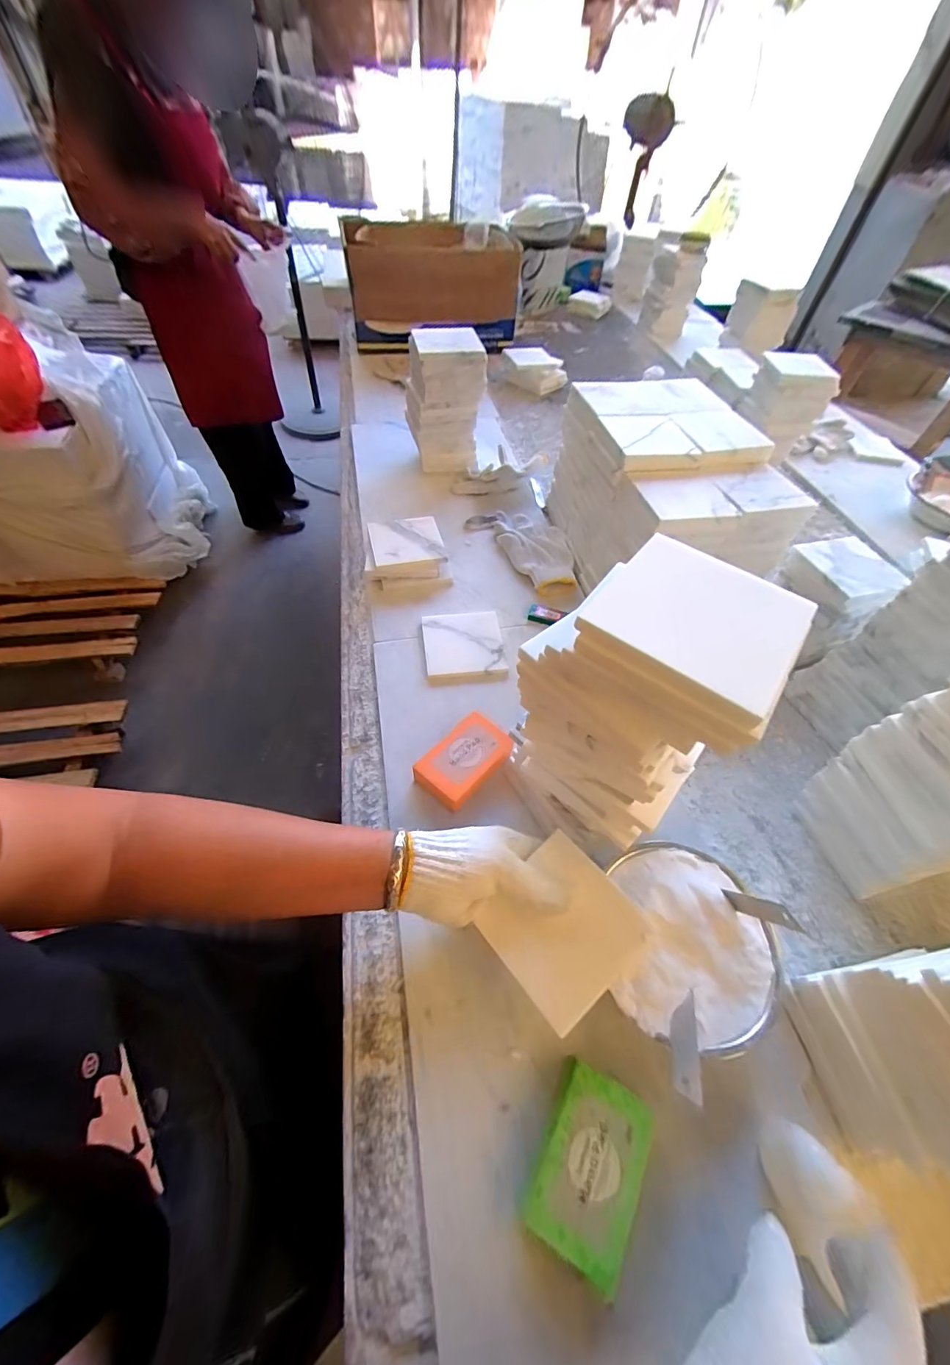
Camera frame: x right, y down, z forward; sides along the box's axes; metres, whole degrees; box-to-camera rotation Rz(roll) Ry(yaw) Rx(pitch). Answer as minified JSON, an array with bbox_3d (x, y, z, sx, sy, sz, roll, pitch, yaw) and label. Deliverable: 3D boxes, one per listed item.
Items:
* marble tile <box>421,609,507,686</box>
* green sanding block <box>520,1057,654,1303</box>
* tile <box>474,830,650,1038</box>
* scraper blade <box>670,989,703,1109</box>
[{"bbox_3d":[-0.014,-0.046,0.602,0.099,0.016,0.110,-6,56,-7],"label":"marble tile"},{"bbox_3d":[0.073,0.319,0.313,0.062,0.031,0.092,26,58,14],"label":"green sanding block"},{"bbox_3d":[0.066,0.186,0.356,0.098,0.006,0.098,-42,59,-8],"label":"tile"},{"bbox_3d":[0.149,0.258,0.334,0.018,0.008,0.065,-8,33,23],"label":"scraper blade"}]

